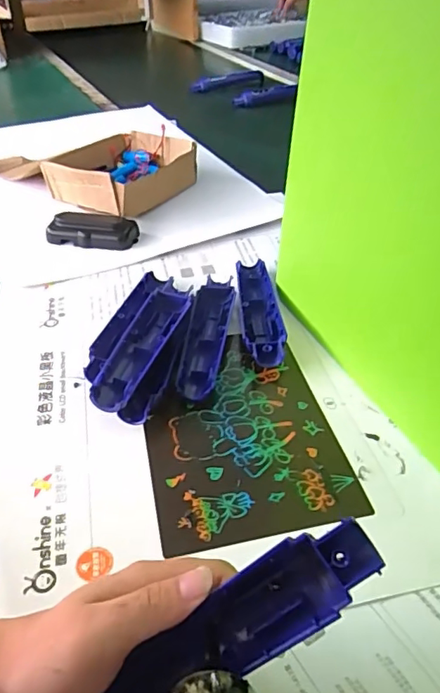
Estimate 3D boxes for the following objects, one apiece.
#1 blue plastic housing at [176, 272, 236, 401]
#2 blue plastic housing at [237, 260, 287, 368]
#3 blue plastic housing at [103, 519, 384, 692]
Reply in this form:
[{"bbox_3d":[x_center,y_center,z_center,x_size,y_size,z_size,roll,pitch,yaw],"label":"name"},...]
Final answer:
[{"bbox_3d":[-0.012,-0.014,0.506,0.038,0.019,0.163,5,40,6],"label":"blue plastic housing"},{"bbox_3d":[0.041,-0.039,0.536,0.039,0.018,0.167,-1,40,-1],"label":"blue plastic housing"},{"bbox_3d":[-0.004,0.135,0.243,0.167,0.026,0.033,-36,44,5],"label":"blue plastic housing"}]

